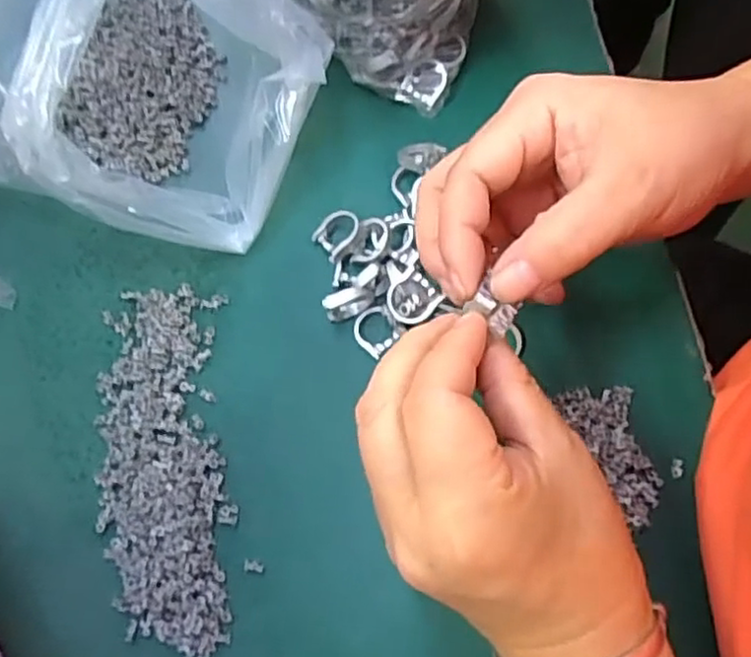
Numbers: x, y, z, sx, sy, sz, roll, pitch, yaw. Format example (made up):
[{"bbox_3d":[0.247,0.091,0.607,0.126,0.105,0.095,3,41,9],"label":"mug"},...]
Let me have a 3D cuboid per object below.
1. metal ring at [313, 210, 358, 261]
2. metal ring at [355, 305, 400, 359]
[{"bbox_3d":[-0.019,-0.048,0.344,0.024,0.006,0.021,-45,58,7],"label":"metal ring"},{"bbox_3d":[0.000,0.000,0.329,0.022,0.004,0.023,-5,72,14],"label":"metal ring"}]

